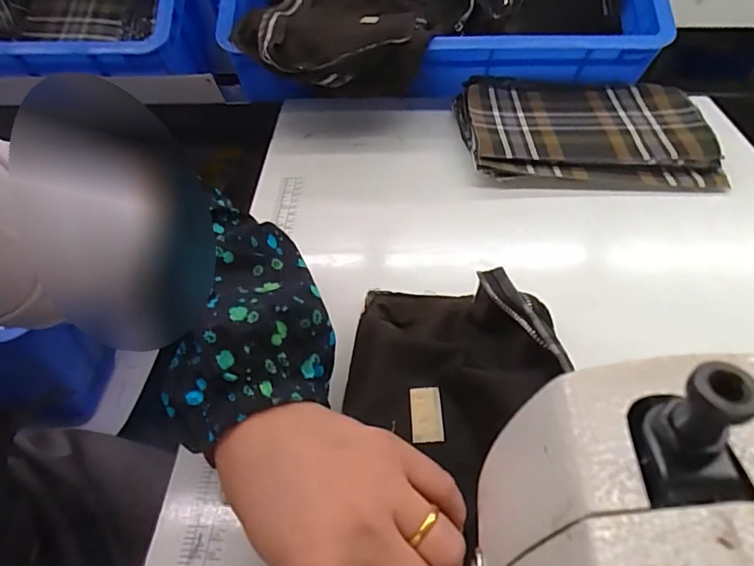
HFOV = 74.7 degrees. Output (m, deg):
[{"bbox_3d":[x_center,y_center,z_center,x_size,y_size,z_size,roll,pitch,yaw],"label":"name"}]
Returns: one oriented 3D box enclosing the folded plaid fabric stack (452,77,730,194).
[{"bbox_3d":[0.224,-0.170,0.550,0.262,0.031,0.180,4,47,6],"label":"folded plaid fabric stack"}]

